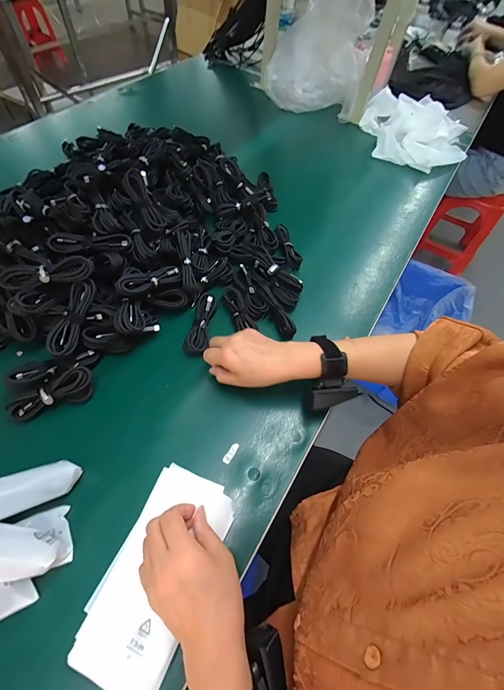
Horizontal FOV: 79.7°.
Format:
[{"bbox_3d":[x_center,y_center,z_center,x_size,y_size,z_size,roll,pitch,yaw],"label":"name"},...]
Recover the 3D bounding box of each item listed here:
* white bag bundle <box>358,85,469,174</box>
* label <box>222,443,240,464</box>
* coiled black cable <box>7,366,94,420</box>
[{"bbox_3d":[0.449,-0.606,0.835,0.279,0.089,0.303,19,59,7],"label":"white bag bundle"},{"bbox_3d":[-0.028,0.144,0.402,0.010,0.004,0.030,30,61,13],"label":"label"},{"bbox_3d":[-0.267,0.064,0.404,0.105,0.038,0.037,-18,62,-14],"label":"coiled black cable"}]

